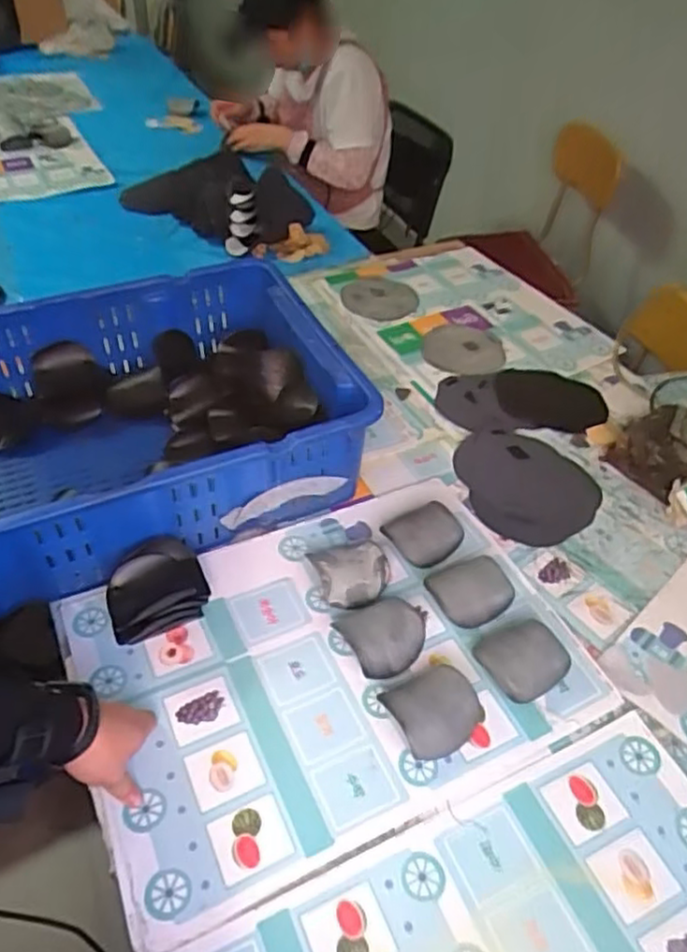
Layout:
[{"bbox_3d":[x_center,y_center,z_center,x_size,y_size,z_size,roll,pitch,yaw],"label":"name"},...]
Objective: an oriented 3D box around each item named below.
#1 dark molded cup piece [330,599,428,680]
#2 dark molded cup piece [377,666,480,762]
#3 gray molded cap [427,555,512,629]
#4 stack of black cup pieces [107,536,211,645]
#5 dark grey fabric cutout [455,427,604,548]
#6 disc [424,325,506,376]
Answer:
[{"bbox_3d":[0.054,0.178,0.789,0.112,0.036,0.089,-23,51,-25],"label":"dark molded cup piece"},{"bbox_3d":[0.095,0.245,0.720,0.091,0.039,0.085,-23,51,-26],"label":"dark molded cup piece"},{"bbox_3d":[0.157,0.138,0.824,0.089,0.035,0.077,-20,50,-23],"label":"gray molded cap"},{"bbox_3d":[-0.214,0.131,0.791,0.111,0.078,0.110,-15,48,-19],"label":"stack of black cup pieces"},{"bbox_3d":[0.272,0.006,1.002,0.195,0.014,0.221,-5,45,-10],"label":"dark grey fabric cutout"},{"bbox_3d":[0.221,-0.234,1.242,0.140,0.019,0.163,15,45,10],"label":"disc"}]

